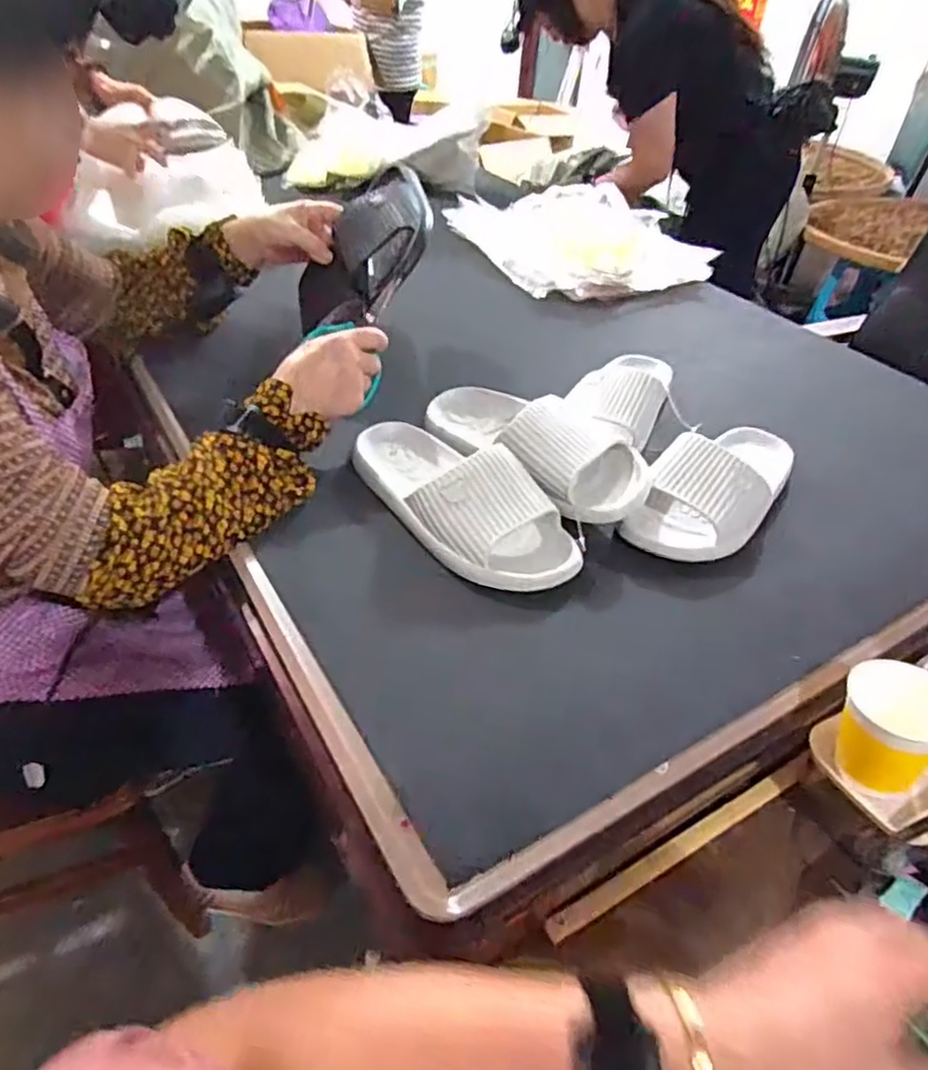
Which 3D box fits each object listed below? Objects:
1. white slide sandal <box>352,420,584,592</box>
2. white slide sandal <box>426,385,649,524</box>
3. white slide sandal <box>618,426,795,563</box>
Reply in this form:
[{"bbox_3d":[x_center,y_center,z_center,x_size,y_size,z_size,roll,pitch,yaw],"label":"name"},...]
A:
[{"bbox_3d":[-0.010,-0.048,0.642,0.115,0.068,0.271,-29,51,-34],"label":"white slide sandal"},{"bbox_3d":[0.065,-0.100,0.704,0.109,0.094,0.271,-24,48,-30],"label":"white slide sandal"},{"bbox_3d":[0.252,-0.051,0.683,0.104,0.054,0.224,31,47,27],"label":"white slide sandal"}]

